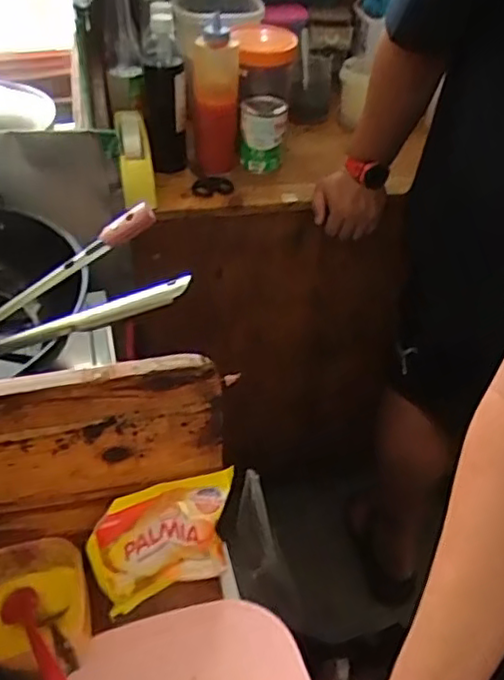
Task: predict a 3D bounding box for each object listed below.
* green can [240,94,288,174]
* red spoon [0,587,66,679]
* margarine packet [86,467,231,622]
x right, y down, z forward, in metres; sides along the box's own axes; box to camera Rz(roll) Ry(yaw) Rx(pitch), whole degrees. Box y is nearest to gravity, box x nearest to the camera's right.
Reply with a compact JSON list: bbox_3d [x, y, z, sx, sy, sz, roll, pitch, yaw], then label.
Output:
[{"bbox_3d":[0.018,-0.339,1.075,0.074,0.103,0.070,2,44,-2],"label":"green can"},{"bbox_3d":[-0.174,0.241,0.522,0.031,0.019,0.182,-25,11,-27],"label":"red spoon"},{"bbox_3d":[-0.077,0.185,0.591,0.131,0.131,0.027,-15,34,-21],"label":"margarine packet"}]

